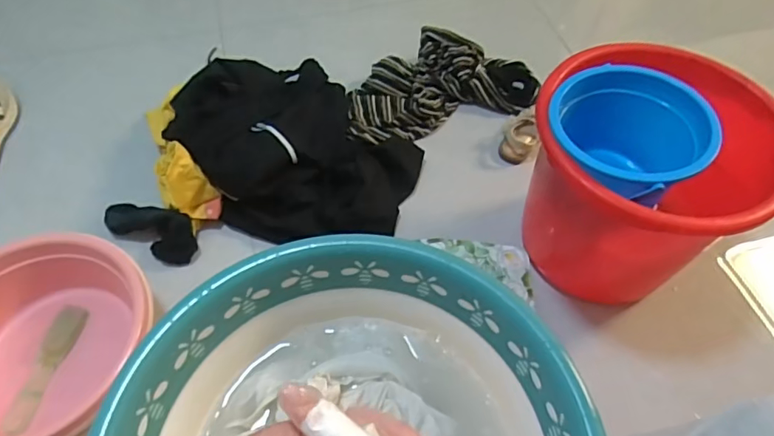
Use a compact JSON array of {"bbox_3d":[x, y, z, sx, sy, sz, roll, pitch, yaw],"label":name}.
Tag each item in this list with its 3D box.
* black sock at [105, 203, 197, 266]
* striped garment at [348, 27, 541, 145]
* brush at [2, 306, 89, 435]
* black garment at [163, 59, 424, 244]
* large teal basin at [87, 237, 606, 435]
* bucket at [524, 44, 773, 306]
[{"bbox_3d":[-0.409,0.019,0.915,0.165,0.041,0.077,23,58,14],"label":"black sock"},{"bbox_3d":[0.108,-0.301,1.120,0.414,0.064,0.250,-15,57,-11],"label":"striped garment"},{"bbox_3d":[-0.496,0.217,0.756,0.035,0.035,0.182,10,56,6],"label":"brush"},{"bbox_3d":[-0.165,-0.146,0.973,0.437,0.120,0.349,38,63,23],"label":"black garment"},{"bbox_3d":[-0.029,0.192,0.420,0.353,0.106,0.339,0,55,-1],"label":"large teal basin"},{"bbox_3d":[0.370,-0.048,0.804,0.314,0.330,0.302,0,55,-1],"label":"bucket"}]

